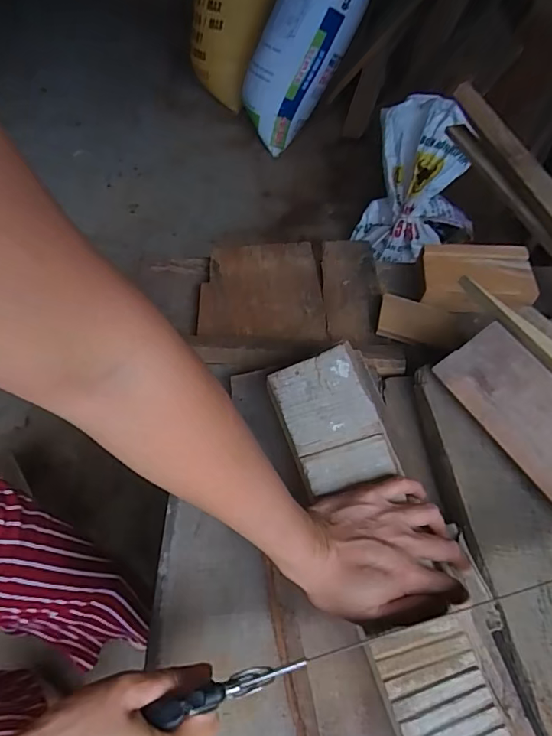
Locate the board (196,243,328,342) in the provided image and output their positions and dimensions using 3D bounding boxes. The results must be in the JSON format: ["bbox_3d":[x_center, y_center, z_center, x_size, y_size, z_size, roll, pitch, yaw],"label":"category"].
[{"bbox_3d":[-0.020,-0.107,0.652,0.164,0.013,0.178,-1,54,0],"label":"board"}]

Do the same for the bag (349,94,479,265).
[{"bbox_3d":[0.454,-0.570,1.488,0.356,0.387,0.338,15,56,11],"label":"bag"}]

